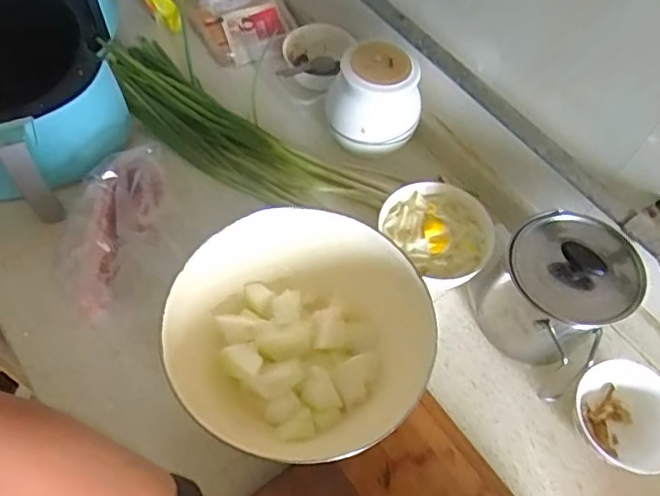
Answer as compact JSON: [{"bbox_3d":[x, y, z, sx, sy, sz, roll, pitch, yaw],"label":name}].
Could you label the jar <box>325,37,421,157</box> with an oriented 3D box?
[{"bbox_3d":[0.051,-0.194,0.762,0.101,0.141,0.110,2,58,-4],"label":"jar"}]

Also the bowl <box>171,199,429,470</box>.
[{"bbox_3d":[-0.034,0.094,0.607,0.248,0.129,0.226,2,58,-4],"label":"bowl"}]

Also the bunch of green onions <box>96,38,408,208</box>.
[{"bbox_3d":[-0.138,-0.170,0.829,0.503,0.064,0.145,33,62,15],"label":"bunch of green onions"}]

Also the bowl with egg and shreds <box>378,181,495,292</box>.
[{"bbox_3d":[0.137,-0.014,0.713,0.125,0.064,0.133,2,58,-4],"label":"bowl with egg and shreds"}]

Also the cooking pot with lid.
[{"bbox_3d":[0.253,0.047,0.637,0.126,0.150,0.150,31,61,13],"label":"cooking pot with lid"}]

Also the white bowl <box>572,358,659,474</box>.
[{"bbox_3d":[0.318,0.179,0.611,0.093,0.066,0.112,27,60,11],"label":"white bowl"}]

